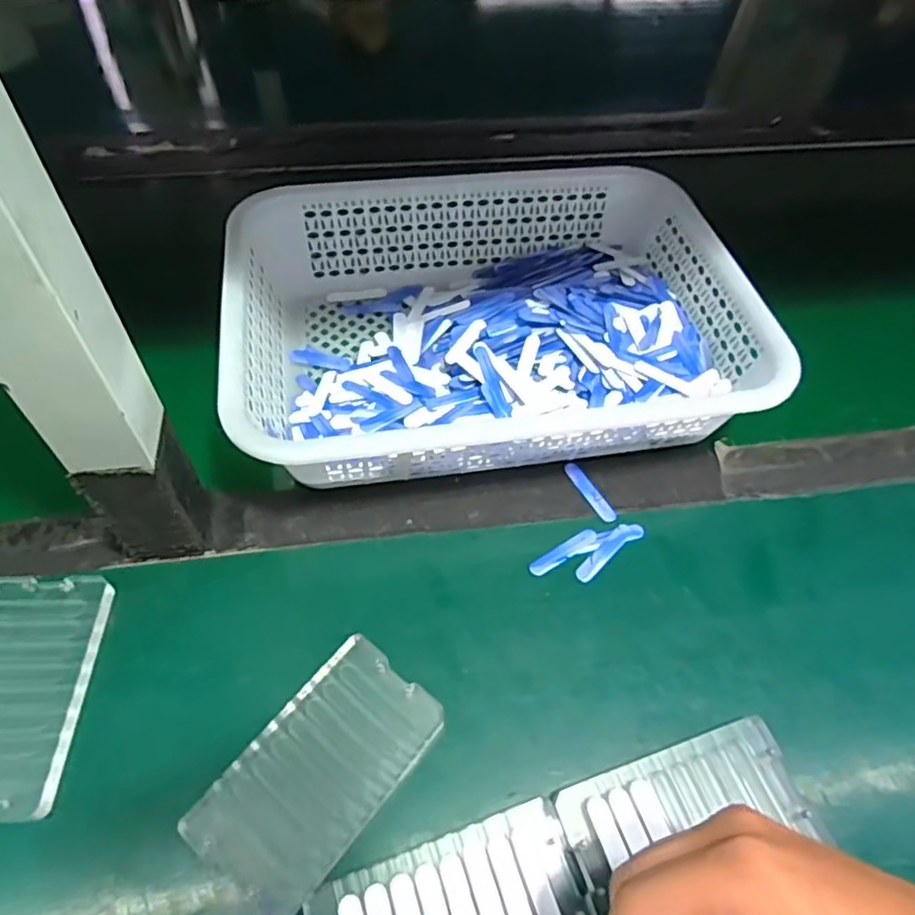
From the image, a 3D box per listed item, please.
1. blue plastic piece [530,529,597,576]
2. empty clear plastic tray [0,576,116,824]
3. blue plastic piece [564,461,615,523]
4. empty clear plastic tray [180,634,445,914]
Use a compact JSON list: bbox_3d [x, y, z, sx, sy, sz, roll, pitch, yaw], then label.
[{"bbox_3d":[0.067,0.059,0.399,0.050,0.004,0.011,-27,59,-21],"label":"blue plastic piece"},{"bbox_3d":[-0.232,0.122,0.334,0.066,0.012,0.121,0,53,-3],"label":"empty clear plastic tray"},{"bbox_3d":[0.090,0.023,0.427,0.011,0.004,0.050,-21,57,-18],"label":"blue plastic piece"},{"bbox_3d":[-0.068,0.157,0.318,0.069,0.010,0.121,33,59,20],"label":"empty clear plastic tray"}]

